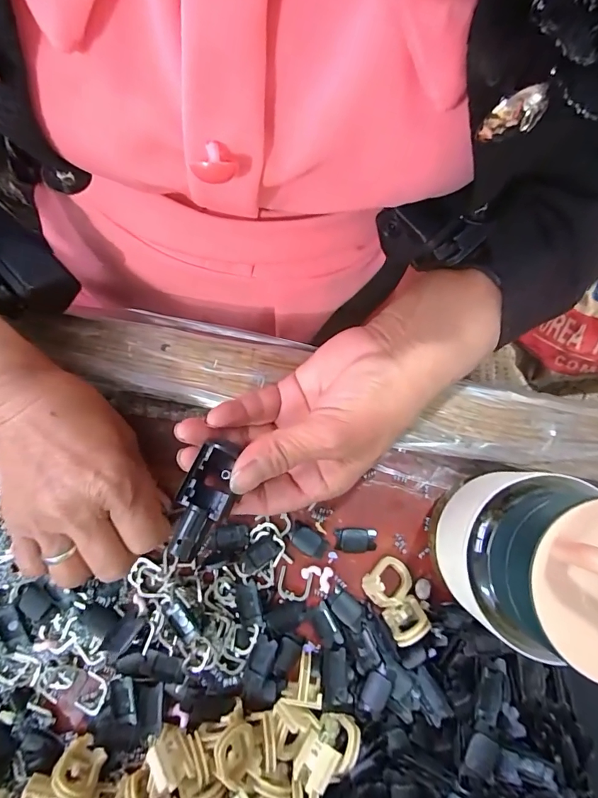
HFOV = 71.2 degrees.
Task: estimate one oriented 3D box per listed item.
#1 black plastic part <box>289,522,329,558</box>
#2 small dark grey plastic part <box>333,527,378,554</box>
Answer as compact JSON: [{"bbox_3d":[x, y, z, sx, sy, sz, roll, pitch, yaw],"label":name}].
[{"bbox_3d":[0.005,0.084,0.245,0.024,0.004,0.014,30,80,5],"label":"black plastic part"},{"bbox_3d":[0.033,0.083,0.244,0.024,0.004,0.014,1,79,0],"label":"small dark grey plastic part"}]

